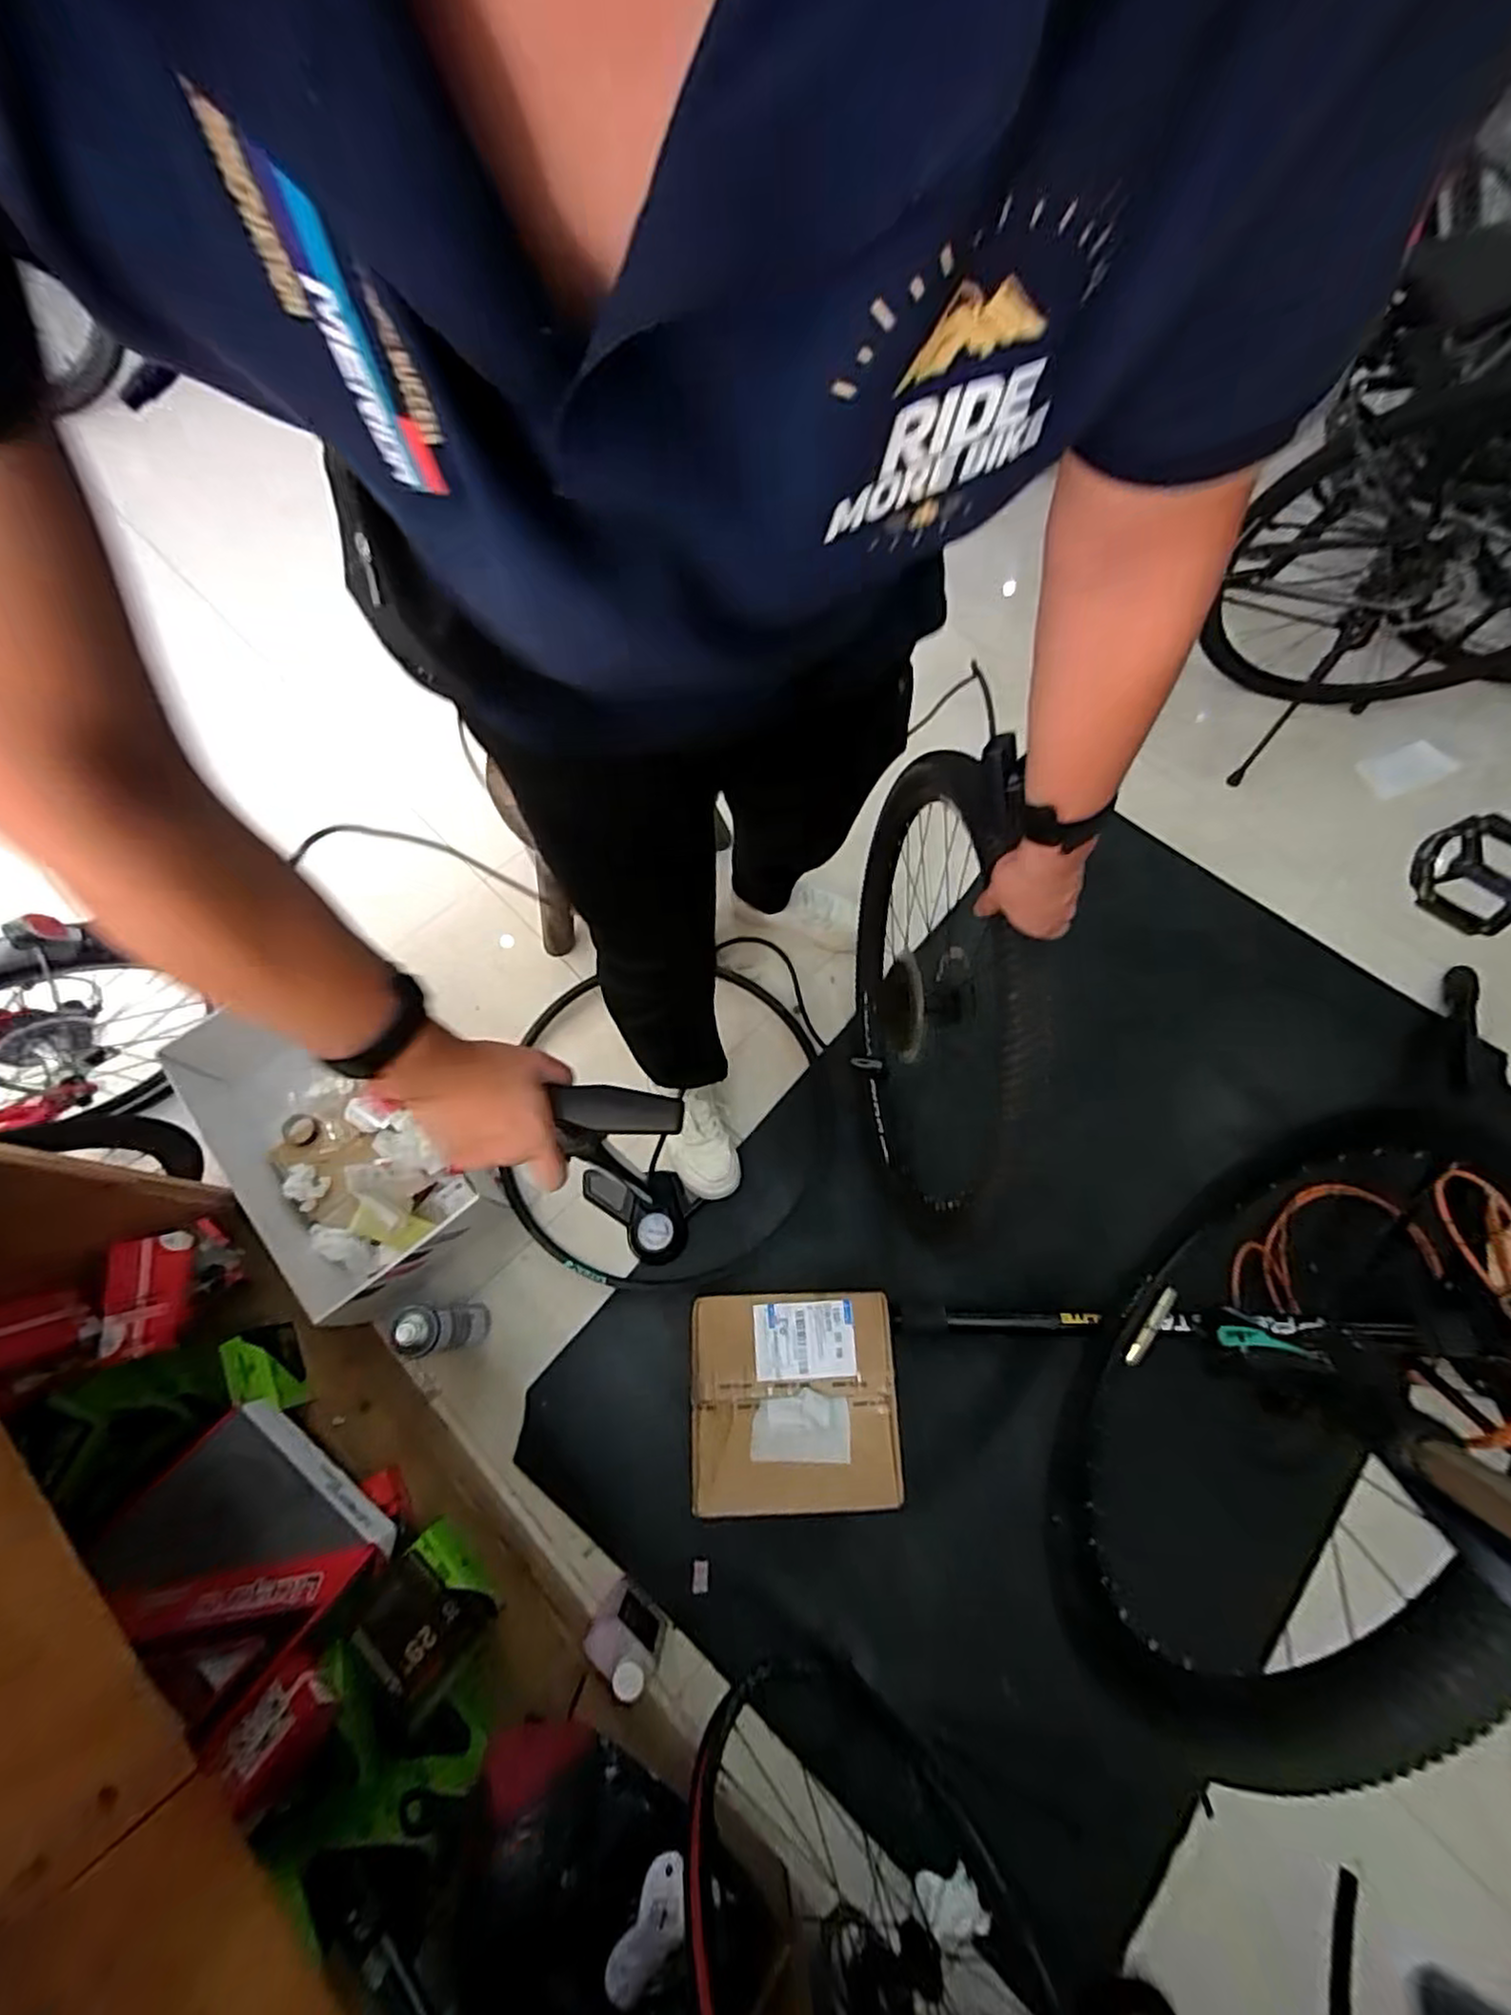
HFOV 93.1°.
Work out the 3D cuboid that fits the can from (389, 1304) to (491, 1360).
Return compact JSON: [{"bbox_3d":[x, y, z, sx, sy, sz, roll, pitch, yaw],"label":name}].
[{"bbox_3d":[-0.433,0.448,1.004,0.052,0.235,0.070,-7,70,-3],"label":"can"}]

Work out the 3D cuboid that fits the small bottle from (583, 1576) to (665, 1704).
[{"bbox_3d":[-0.166,0.807,0.924,0.087,0.172,0.058,36,74,12],"label":"small bottle"}]

